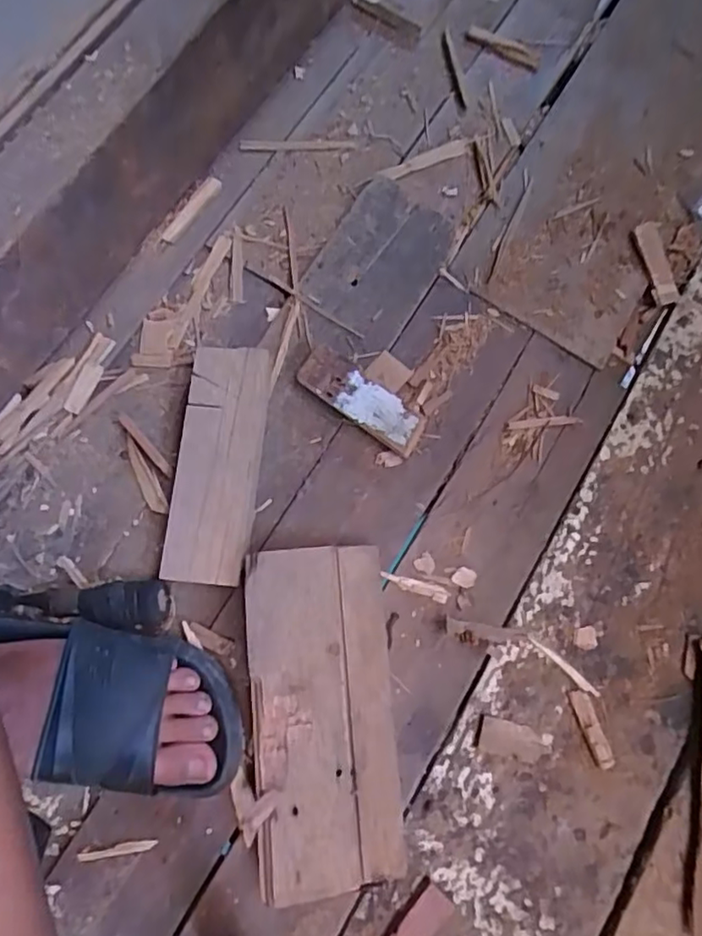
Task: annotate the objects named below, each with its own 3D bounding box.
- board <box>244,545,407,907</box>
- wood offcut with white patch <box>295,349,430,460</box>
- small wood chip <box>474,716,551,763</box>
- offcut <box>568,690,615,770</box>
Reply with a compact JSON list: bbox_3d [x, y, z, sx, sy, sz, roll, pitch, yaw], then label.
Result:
[{"bbox_3d":[-0.021,0.181,0.458,0.105,0.024,0.237,-5,76,-3],"label":"board"},{"bbox_3d":[0.009,-0.059,0.546,0.120,0.034,0.038,35,77,7],"label":"wood offcut with white patch"},{"bbox_3d":[0.133,0.224,0.502,0.059,0.004,0.026,16,76,2],"label":"small wood chip"},{"bbox_3d":[0.199,0.215,0.506,0.016,0.011,0.061,-19,77,-6],"label":"offcut"}]

